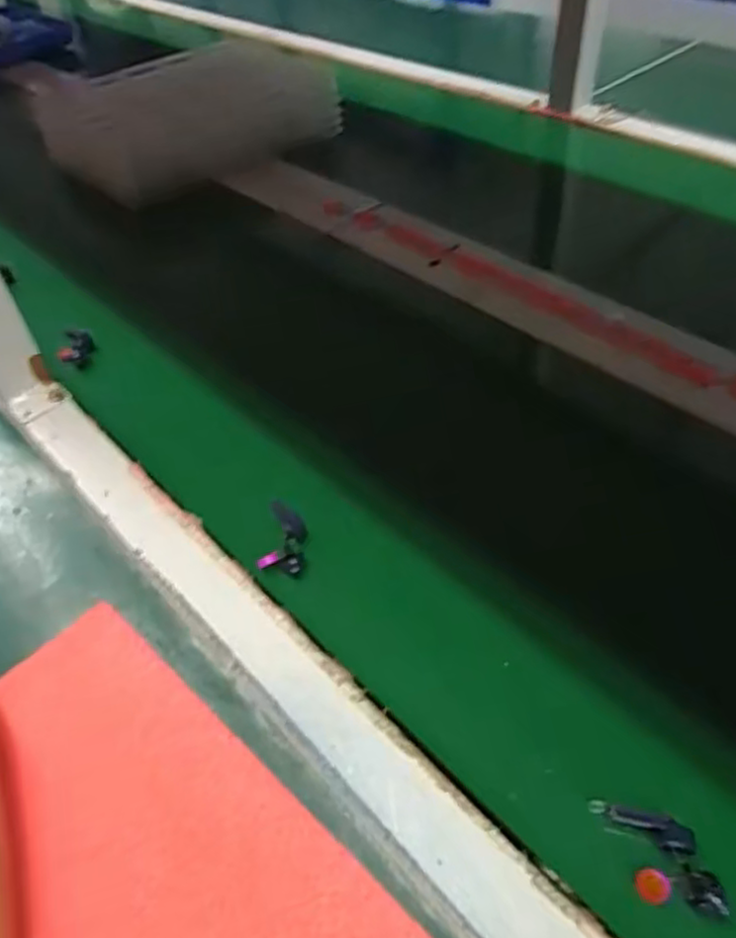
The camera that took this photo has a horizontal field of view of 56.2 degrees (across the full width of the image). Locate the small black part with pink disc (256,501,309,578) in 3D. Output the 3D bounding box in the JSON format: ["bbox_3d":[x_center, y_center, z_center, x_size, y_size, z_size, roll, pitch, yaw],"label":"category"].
[{"bbox_3d":[-0.048,0.043,0.417,0.027,0.009,0.051,2,47,7],"label":"small black part with pink disc"}]

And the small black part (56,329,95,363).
[{"bbox_3d":[-0.241,-0.101,0.570,0.023,0.011,0.035,-3,47,2],"label":"small black part"}]

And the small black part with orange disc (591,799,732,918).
[{"bbox_3d":[0.119,0.162,0.287,0.053,0.009,0.032,12,49,15],"label":"small black part with orange disc"}]

